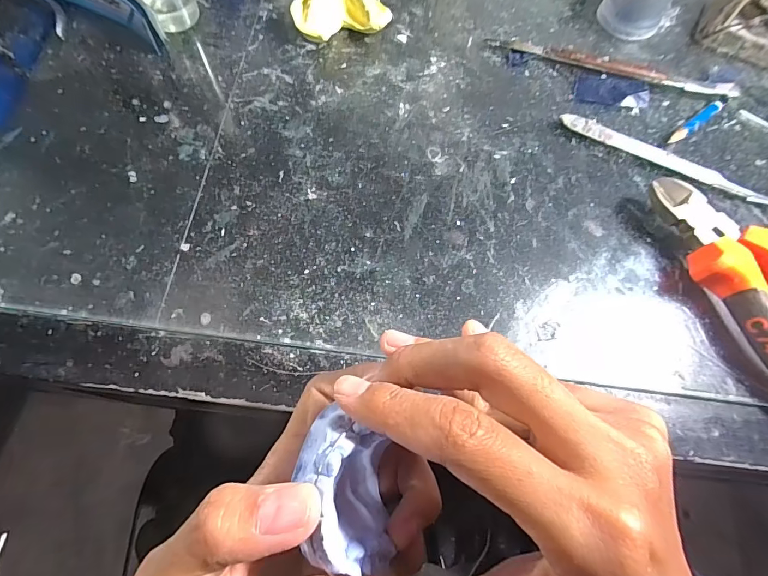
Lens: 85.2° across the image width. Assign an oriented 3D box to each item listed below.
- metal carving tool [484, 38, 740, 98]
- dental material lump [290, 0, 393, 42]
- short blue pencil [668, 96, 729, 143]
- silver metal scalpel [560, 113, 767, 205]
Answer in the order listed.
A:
[{"bbox_3d":[0.156,-0.153,0.289,0.167,0.009,0.014,15,70,3],"label":"metal carving tool"},{"bbox_3d":[-0.030,-0.189,0.286,0.063,0.026,0.036,-15,72,-7],"label":"dental material lump"},{"bbox_3d":[0.207,-0.110,0.274,0.057,0.007,0.008,-36,76,-14],"label":"short blue pencil"},{"bbox_3d":[0.178,-0.081,0.263,0.135,0.006,0.012,25,71,6],"label":"silver metal scalpel"}]

